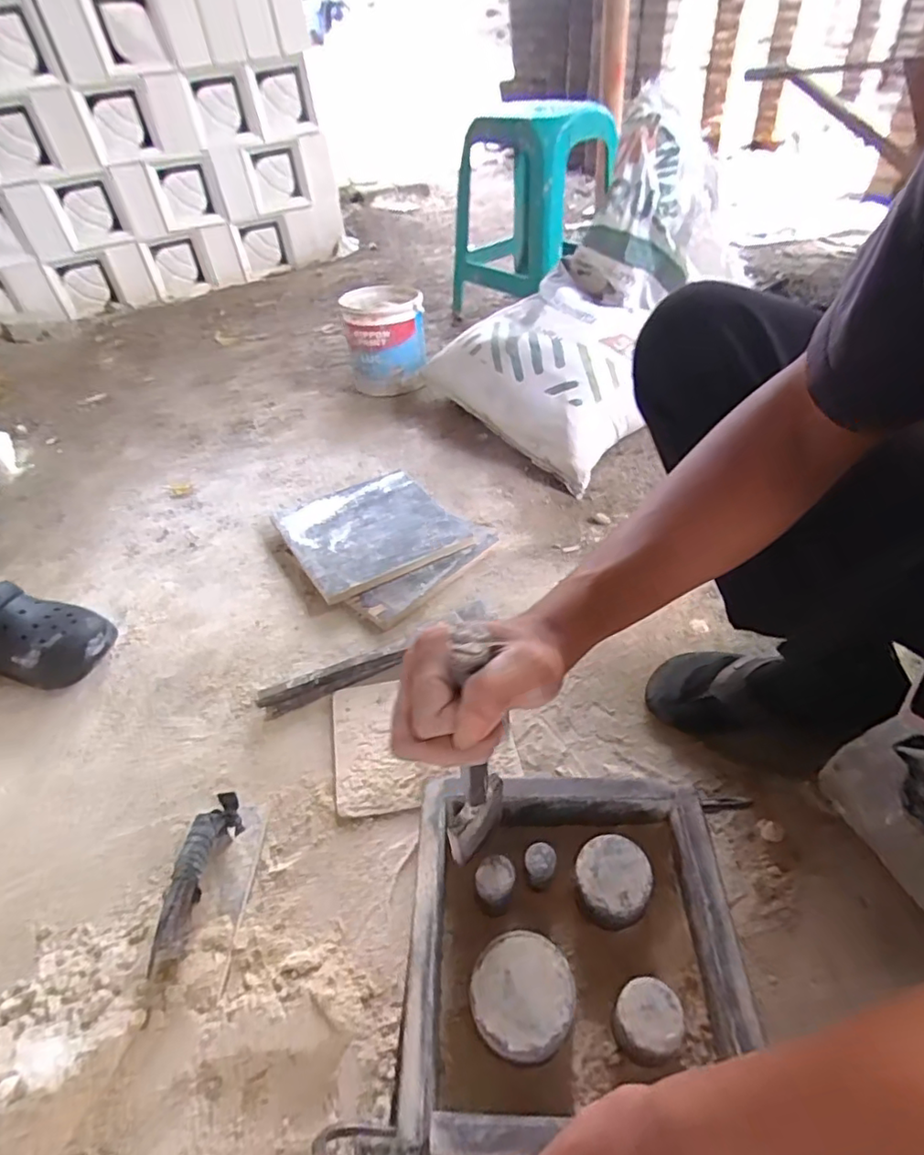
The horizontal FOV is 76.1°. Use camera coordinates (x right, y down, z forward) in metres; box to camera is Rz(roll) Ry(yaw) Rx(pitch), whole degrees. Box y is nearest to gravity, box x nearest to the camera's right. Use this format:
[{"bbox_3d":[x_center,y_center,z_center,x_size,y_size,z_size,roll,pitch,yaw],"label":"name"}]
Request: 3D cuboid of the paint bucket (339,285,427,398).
[{"bbox_3d":[-0.173,-0.547,1.361,0.175,0.187,0.195,-5,44,-3],"label":"paint bucket"}]

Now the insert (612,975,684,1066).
[{"bbox_3d":[0.131,0.314,0.419,0.041,0.045,0.041,-4,43,4],"label":"insert"}]

